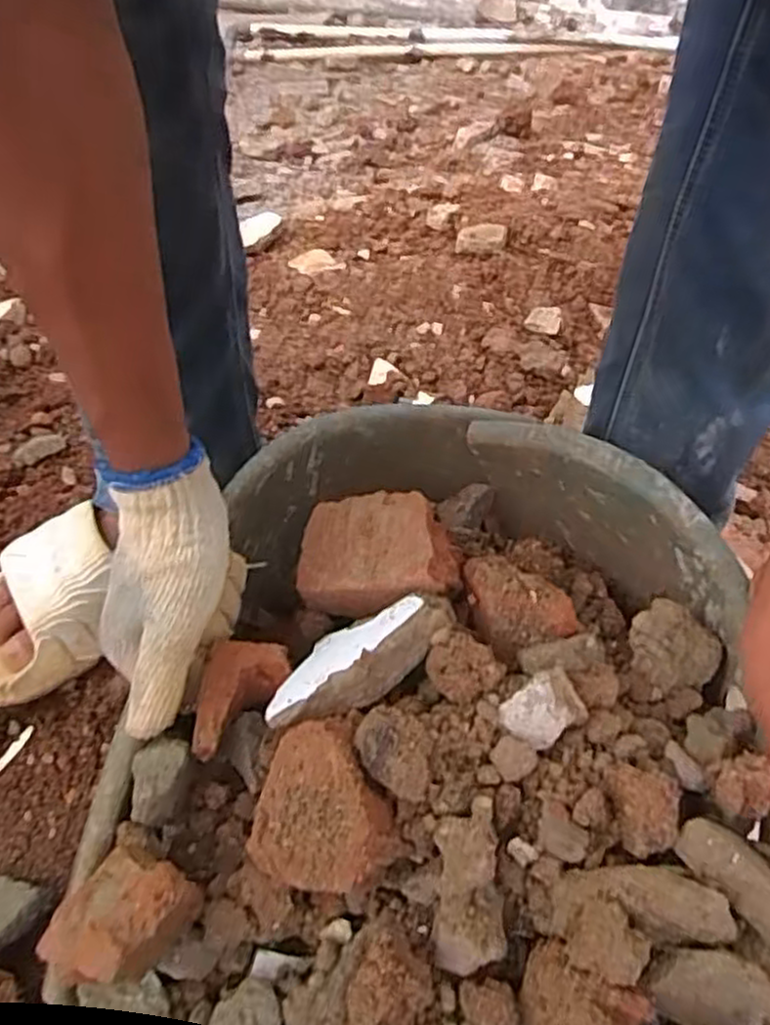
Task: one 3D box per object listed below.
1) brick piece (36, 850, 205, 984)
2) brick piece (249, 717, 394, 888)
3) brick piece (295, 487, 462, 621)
[{"bbox_3d":[-0.119,0.185,0.338,0.046,0.029,0.054,22,52,18],"label":"brick piece"},{"bbox_3d":[-0.028,0.134,0.346,0.061,0.037,0.068,13,50,10],"label":"brick piece"},{"bbox_3d":[0.001,0.031,0.450,0.090,0.050,0.074,-13,54,21],"label":"brick piece"}]

